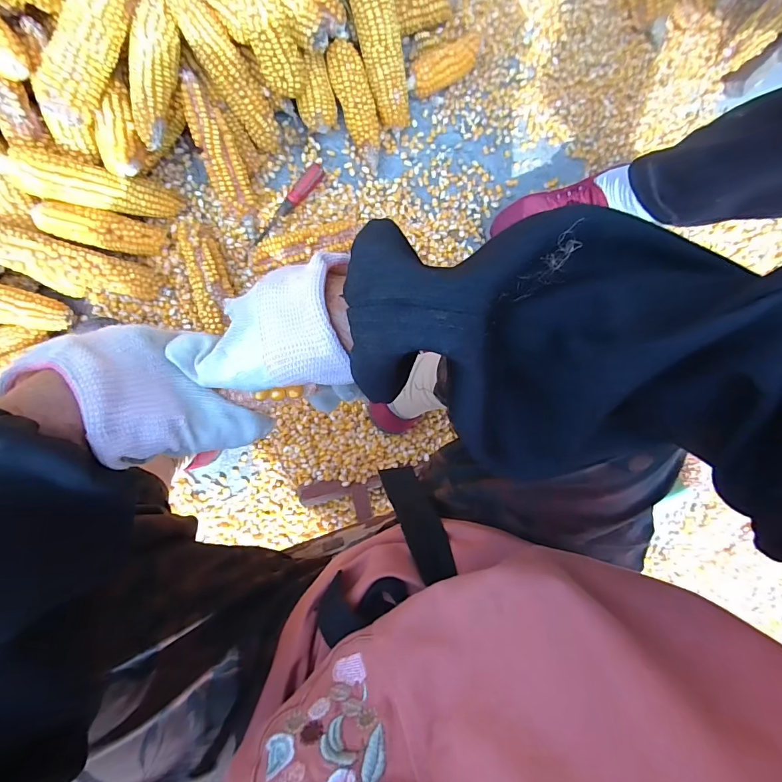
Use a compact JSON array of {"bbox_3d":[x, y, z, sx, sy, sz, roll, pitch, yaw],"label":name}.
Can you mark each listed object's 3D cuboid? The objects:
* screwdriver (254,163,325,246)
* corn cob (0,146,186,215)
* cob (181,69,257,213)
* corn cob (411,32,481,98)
[{"bbox_3d":[-0.139,-0.252,0.558,0.020,0.024,0.132,39,90,-9],"label":"screwdriver"},{"bbox_3d":[-0.357,-0.244,0.476,0.173,0.051,0.056,0,97,-35],"label":"corn cob"},{"bbox_3d":[-0.216,-0.302,0.507,0.047,0.042,0.160,-20,116,-4],"label":"cob"},{"bbox_3d":[0.074,-0.440,0.552,0.103,0.040,0.048,-31,98,-3],"label":"corn cob"}]

